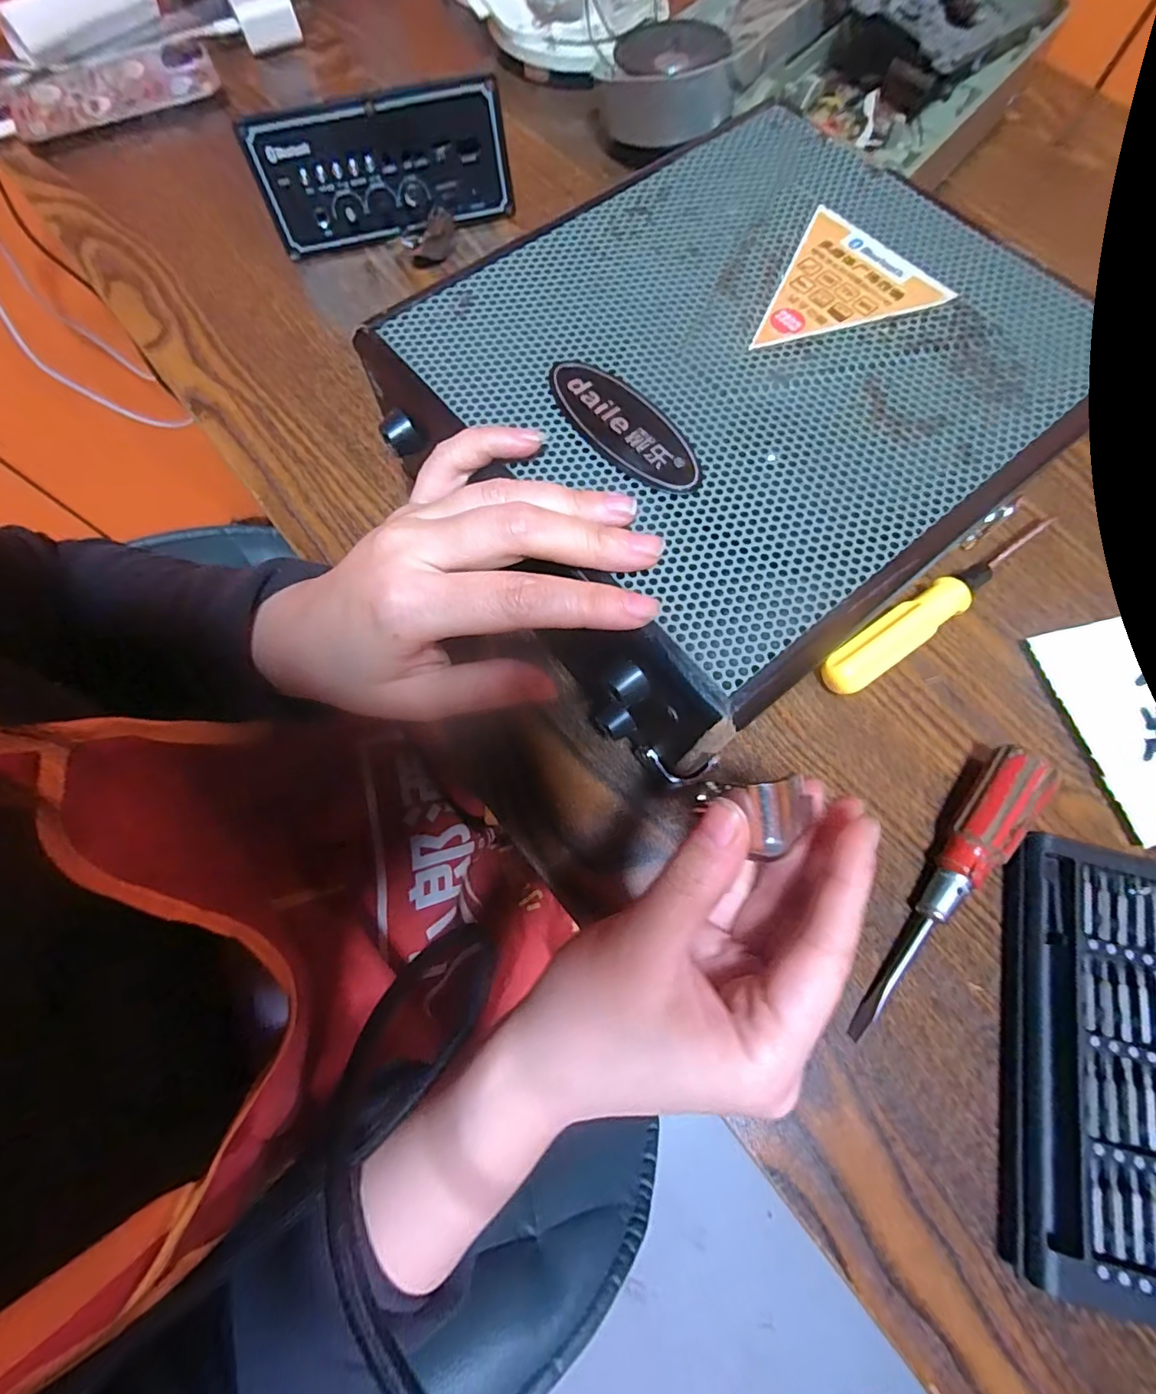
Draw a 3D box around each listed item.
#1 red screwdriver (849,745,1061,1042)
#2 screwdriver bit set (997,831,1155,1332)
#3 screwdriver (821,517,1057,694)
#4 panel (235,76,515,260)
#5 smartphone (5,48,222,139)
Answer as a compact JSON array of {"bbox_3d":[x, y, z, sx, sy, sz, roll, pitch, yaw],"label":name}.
[{"bbox_3d":[0.153,0.080,0.222,0.021,0.023,0.136,38,78,11],"label":"red screwdriver"},{"bbox_3d":[0.203,0.136,0.204,0.065,0.019,0.152,15,74,5],"label":"screwdriver bit set"},{"bbox_3d":[0.171,-0.042,0.262,0.129,0.020,0.022,-34,76,-9],"label":"screwdriver"},{"bbox_3d":[-0.120,-0.327,0.336,0.153,0.065,0.019,-12,74,-2],"label":"panel"},{"bbox_3d":[-0.352,-0.460,0.410,0.149,0.017,0.067,-15,74,-3],"label":"smartphone"}]

